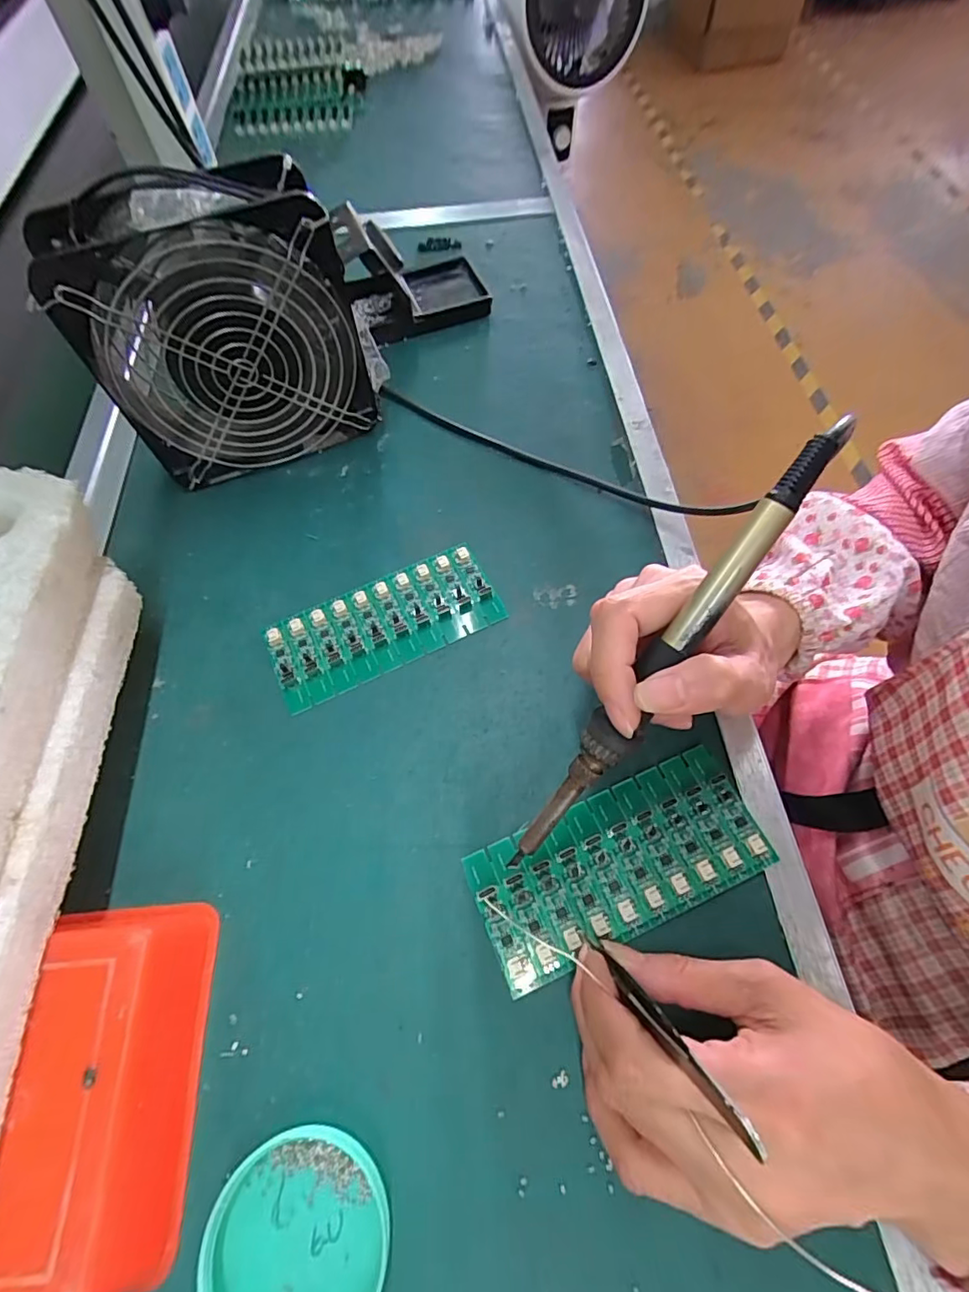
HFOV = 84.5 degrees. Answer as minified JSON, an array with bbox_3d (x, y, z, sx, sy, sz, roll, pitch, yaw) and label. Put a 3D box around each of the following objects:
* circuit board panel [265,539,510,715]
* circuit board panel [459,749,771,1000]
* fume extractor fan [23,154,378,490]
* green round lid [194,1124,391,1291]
[{"bbox_3d":[-0.061,-0.016,0.326,0.138,0.006,0.064,-25,65,-11],"label":"circuit board panel"},{"bbox_3d":[0.064,0.103,0.259,0.137,0.006,0.062,-23,65,-7],"label":"circuit board panel"},{"bbox_3d":[-0.154,-0.190,0.335,0.153,0.156,0.068,-15,63,-6],"label":"fume extractor fan"},{"bbox_3d":[-0.071,0.225,0.200,0.067,0.013,0.064,-1,63,1],"label":"green round lid"}]

